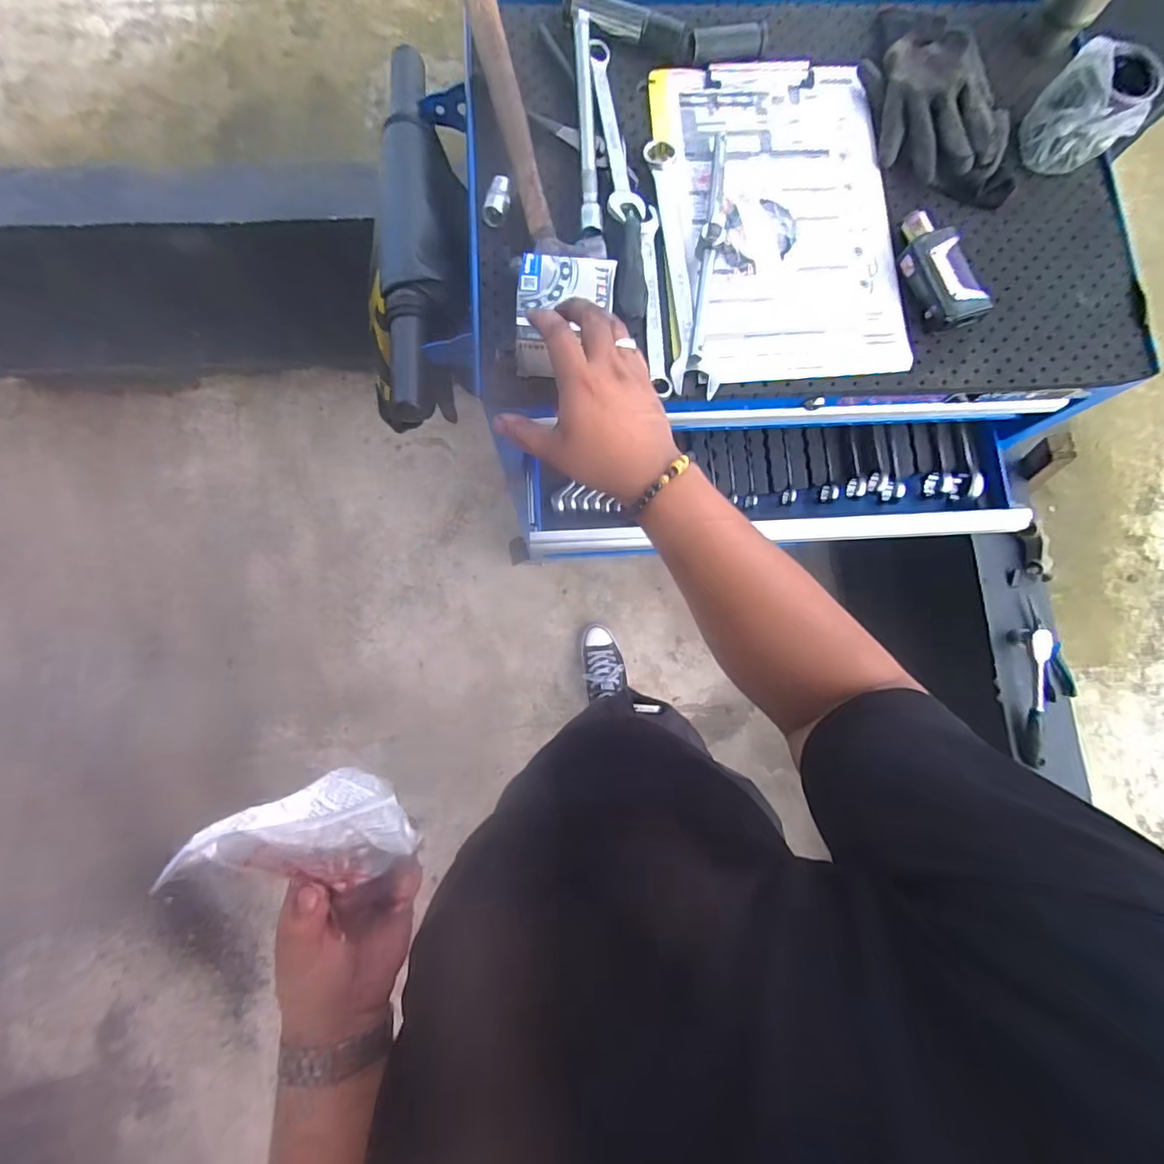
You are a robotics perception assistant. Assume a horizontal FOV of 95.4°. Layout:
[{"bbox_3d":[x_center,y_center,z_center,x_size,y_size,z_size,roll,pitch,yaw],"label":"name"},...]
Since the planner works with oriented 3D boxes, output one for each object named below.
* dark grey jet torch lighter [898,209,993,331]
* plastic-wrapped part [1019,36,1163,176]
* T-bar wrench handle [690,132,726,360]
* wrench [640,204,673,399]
[{"bbox_3d":[0.352,-0.310,0.525,0.062,0.027,0.120,-22,82,-5],"label":"dark grey jet torch lighter"},{"bbox_3d":[0.507,-0.468,0.534,0.085,0.080,0.063,13,80,0],"label":"plastic-wrapped part"},{"bbox_3d":[0.129,-0.339,0.514,0.023,0.029,0.252,10,80,-1],"label":"T-bar wrench handle"},{"bbox_3d":[0.071,-0.274,0.517,0.022,0.008,0.200,-2,81,-2],"label":"wrench"}]

